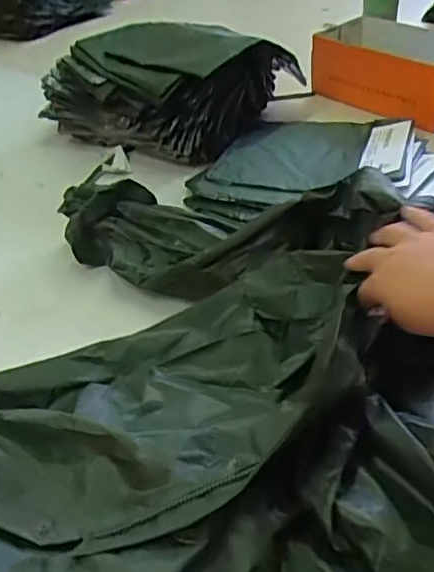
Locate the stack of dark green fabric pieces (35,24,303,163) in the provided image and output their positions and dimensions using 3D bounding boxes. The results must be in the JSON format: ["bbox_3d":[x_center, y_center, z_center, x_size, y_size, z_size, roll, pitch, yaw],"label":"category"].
[{"bbox_3d":[-0.096,-0.363,1.043,0.378,0.168,0.266,19,46,27],"label":"stack of dark green fabric pieces"}]

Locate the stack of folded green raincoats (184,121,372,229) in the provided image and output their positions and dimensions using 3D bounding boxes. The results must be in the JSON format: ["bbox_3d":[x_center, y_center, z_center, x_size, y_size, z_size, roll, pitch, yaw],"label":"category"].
[{"bbox_3d":[0.108,-0.208,0.935,0.207,0.041,0.360,23,48,30],"label":"stack of folded green raincoats"}]

